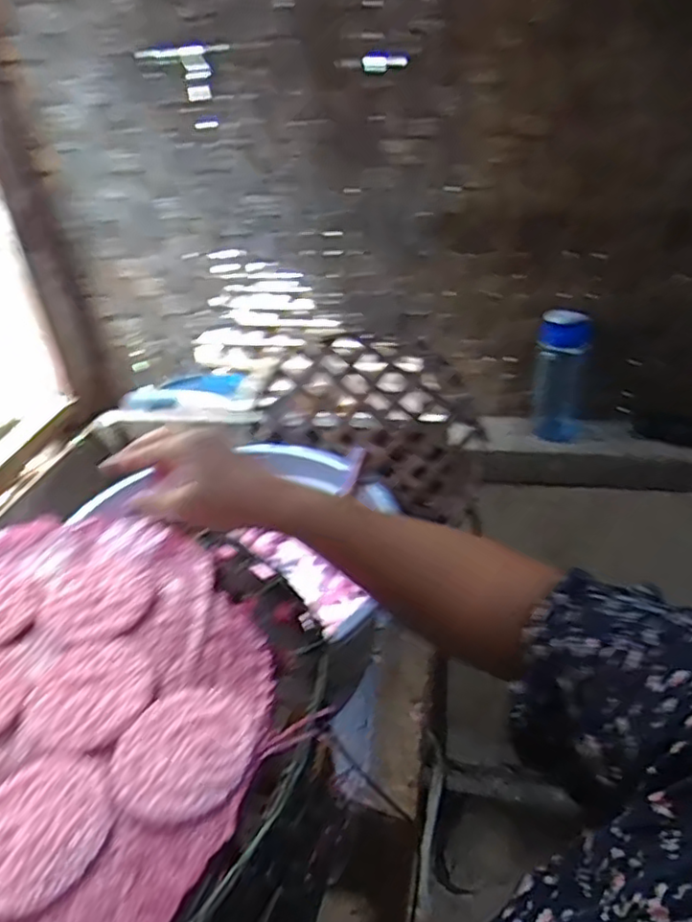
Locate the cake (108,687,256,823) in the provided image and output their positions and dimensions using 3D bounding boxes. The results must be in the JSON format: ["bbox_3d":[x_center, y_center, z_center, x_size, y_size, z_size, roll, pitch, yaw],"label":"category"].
[{"bbox_3d":[-0.092,0.164,0.376,0.076,0.008,0.075,-5,33,3],"label":"cake"}]

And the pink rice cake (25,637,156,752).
[{"bbox_3d":[-0.161,0.146,0.419,0.075,0.006,0.085,-28,38,-28],"label":"pink rice cake"}]

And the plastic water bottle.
[{"bbox_3d":[0.329,-0.131,1.009,0.076,0.207,0.066,5,35,19],"label":"plastic water bottle"}]

